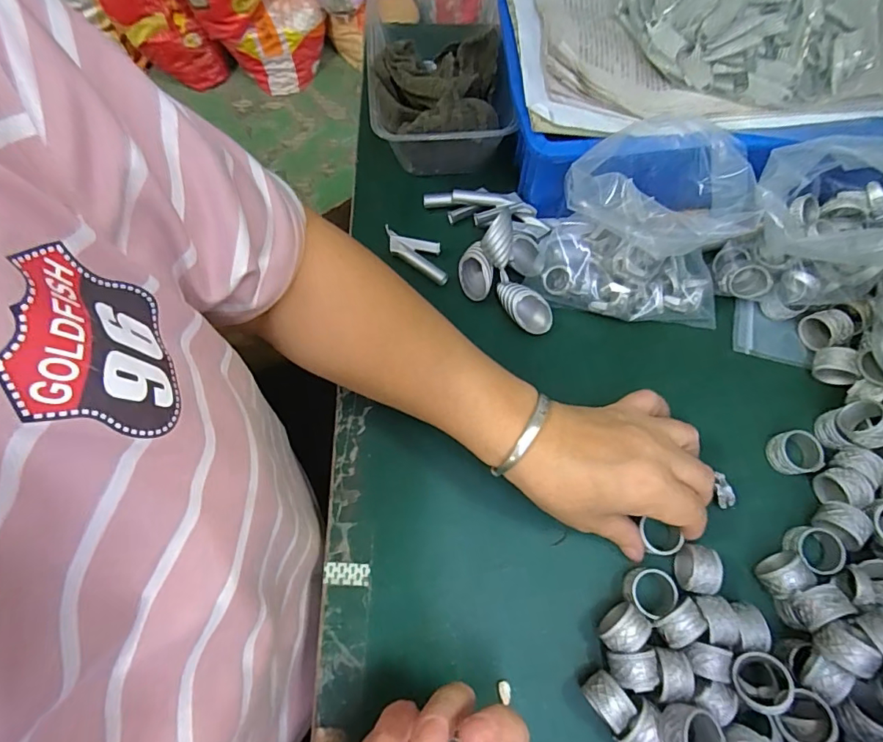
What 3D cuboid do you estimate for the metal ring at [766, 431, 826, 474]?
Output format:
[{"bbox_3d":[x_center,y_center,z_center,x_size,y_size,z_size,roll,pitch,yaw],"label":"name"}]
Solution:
[{"bbox_3d":[0.235,0.055,0.328,0.027,0.017,0.027,0,69,0],"label":"metal ring"}]

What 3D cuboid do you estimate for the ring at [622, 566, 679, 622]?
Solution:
[{"bbox_3d":[0.127,0.135,0.298,0.028,0.019,0.028,0,69,0],"label":"ring"}]

